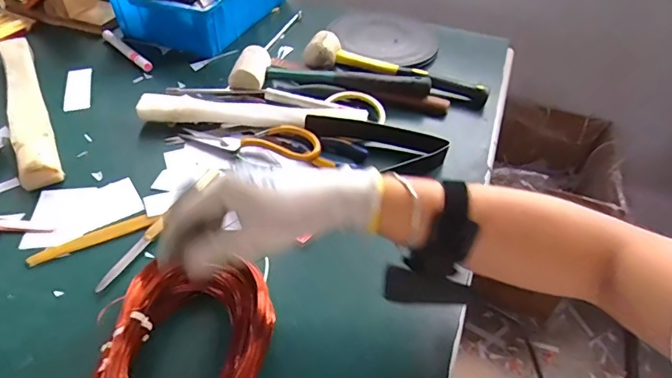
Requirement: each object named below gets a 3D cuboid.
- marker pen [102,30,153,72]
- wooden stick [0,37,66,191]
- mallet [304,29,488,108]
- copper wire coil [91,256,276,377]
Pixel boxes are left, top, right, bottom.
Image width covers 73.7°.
[{"bbox_3d":[-0.339,-0.225,0.724,0.015,0.013,0.143,-33,56,-32],"label":"marker pen"},{"bbox_3d":[-0.412,-0.116,0.596,0.041,0.026,0.336,-21,51,-24],"label":"wooden stick"},{"bbox_3d":[0.091,-0.179,0.676,0.273,0.051,0.050,13,46,8],"label":"mallet"},{"bbox_3d":[-0.123,0.132,0.365,0.119,0.046,0.153,12,45,7],"label":"copper wire coil"}]

